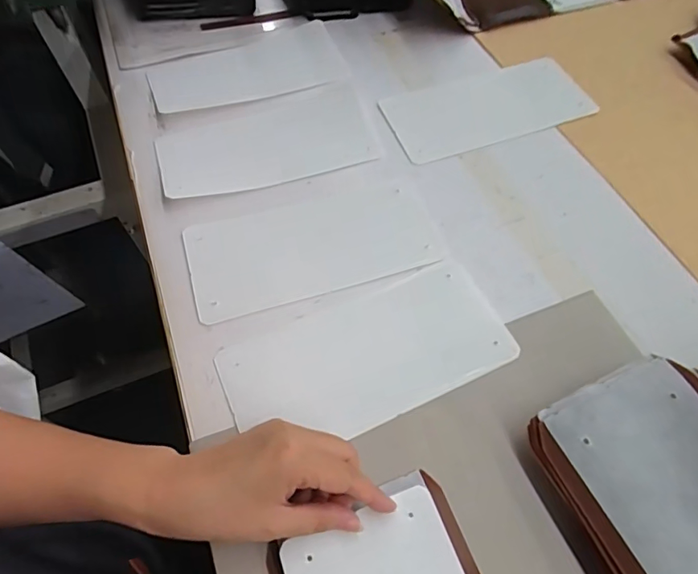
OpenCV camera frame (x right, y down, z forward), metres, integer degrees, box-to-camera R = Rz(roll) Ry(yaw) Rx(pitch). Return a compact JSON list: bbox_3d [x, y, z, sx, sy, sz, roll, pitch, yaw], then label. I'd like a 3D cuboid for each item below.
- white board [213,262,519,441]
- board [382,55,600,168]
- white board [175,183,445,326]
[{"bbox_3d":[0.016,0.057,0.403,0.229,0.009,0.109,-23,61,-11],"label":"white board"},{"bbox_3d":[0.161,-0.211,0.562,0.233,0.006,0.111,-18,60,-9],"label":"board"},{"bbox_3d":[-0.034,-0.040,0.464,0.231,0.005,0.108,-15,59,-10],"label":"white board"}]

